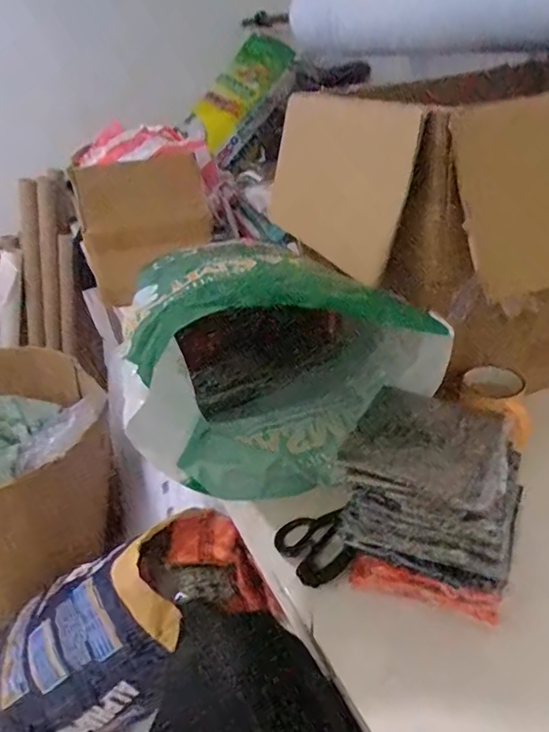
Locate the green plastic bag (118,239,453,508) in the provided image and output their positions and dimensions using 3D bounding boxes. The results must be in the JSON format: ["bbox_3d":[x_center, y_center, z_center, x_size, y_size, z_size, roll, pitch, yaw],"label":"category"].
[{"bbox_3d":[0.012,-0.016,0.639,0.346,0.224,0.312,-11,31,-6],"label":"green plastic bag"}]

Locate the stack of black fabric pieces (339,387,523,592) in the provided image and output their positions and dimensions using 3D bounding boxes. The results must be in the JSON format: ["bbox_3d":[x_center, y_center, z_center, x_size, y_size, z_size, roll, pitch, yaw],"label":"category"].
[{"bbox_3d":[0.150,0.113,0.513,0.159,0.122,0.127,3,32,17],"label":"stack of black fabric pieces"}]

